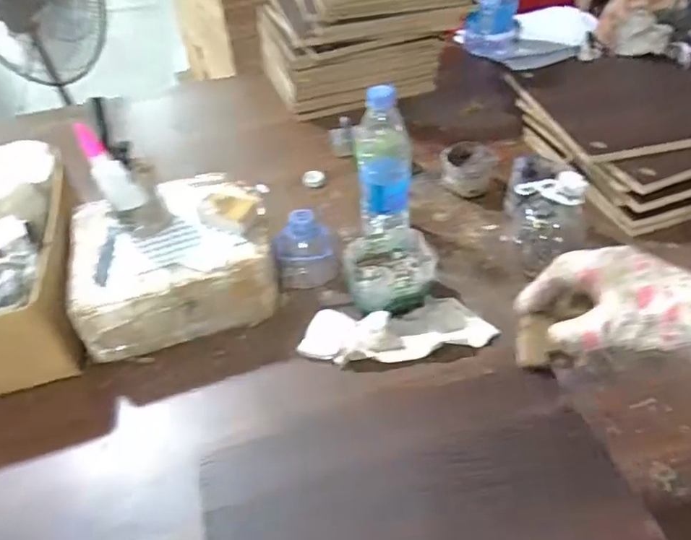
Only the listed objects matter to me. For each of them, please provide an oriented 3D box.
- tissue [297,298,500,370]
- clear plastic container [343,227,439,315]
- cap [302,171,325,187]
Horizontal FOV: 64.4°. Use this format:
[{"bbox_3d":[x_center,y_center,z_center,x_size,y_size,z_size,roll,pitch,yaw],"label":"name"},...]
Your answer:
[{"bbox_3d":[0.057,0.067,0.646,0.214,0.032,0.079,-7,47,-6],"label":"tissue"},{"bbox_3d":[0.053,0.006,0.674,0.105,0.061,0.098,-11,47,-9],"label":"clear plastic container"},{"bbox_3d":[-0.050,-0.147,0.883,0.036,0.013,0.036,-1,46,1],"label":"cap"}]

